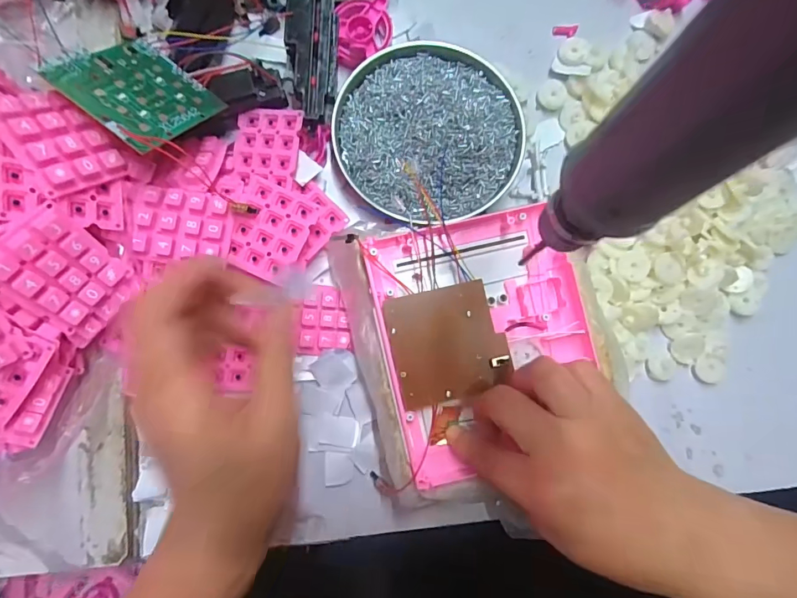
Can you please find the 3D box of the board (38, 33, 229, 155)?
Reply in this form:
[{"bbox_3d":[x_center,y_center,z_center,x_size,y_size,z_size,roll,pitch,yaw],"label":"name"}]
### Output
[{"bbox_3d":[-0.156,-0.125,0.268,0.068,0.004,0.071,36,51,-7],"label":"board"}]

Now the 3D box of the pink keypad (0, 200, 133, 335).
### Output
[{"bbox_3d":[-0.186,-0.016,0.246,0.011,0.057,0.049,16,61,31],"label":"pink keypad"}]

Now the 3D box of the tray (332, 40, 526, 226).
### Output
[{"bbox_3d":[0.022,-0.125,0.318,0.130,0.021,0.134,0,85,-4],"label":"tray"}]

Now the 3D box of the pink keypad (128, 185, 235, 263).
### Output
[{"bbox_3d":[-0.140,-0.047,0.283,0.062,0.012,0.046,6,85,-3],"label":"pink keypad"}]

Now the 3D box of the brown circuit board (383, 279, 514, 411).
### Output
[{"bbox_3d":[0.033,0.029,0.289,0.071,0.010,0.072,-12,86,-5],"label":"brown circuit board"}]

